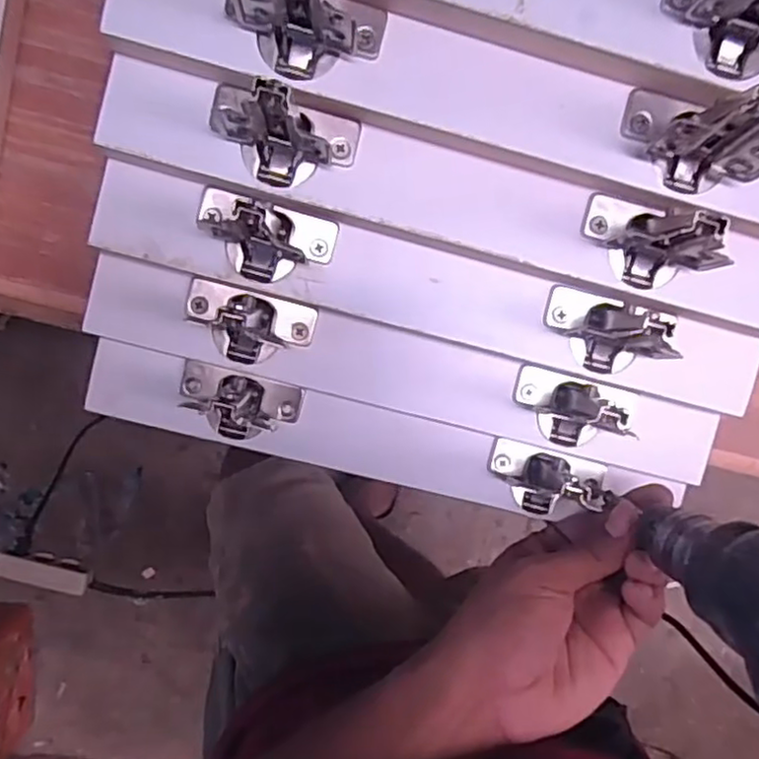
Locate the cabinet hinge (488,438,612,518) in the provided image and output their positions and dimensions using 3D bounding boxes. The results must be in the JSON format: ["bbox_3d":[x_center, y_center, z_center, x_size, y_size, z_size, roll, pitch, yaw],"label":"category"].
[{"bbox_3d":[0.093,0.058,0.368,0.066,0.021,0.037,16,93,-5],"label":"cabinet hinge"}]

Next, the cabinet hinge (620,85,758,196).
[{"bbox_3d":[0.132,-0.100,0.272,0.054,0.047,0.035,11,95,-6],"label":"cabinet hinge"}]

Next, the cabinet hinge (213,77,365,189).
[{"bbox_3d":[-0.042,-0.106,0.293,0.060,0.027,0.038,22,94,-7],"label":"cabinet hinge"}]

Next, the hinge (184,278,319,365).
[{"bbox_3d":[-0.066,-0.026,0.334,0.064,0.027,0.035,14,94,-6],"label":"hinge"}]

